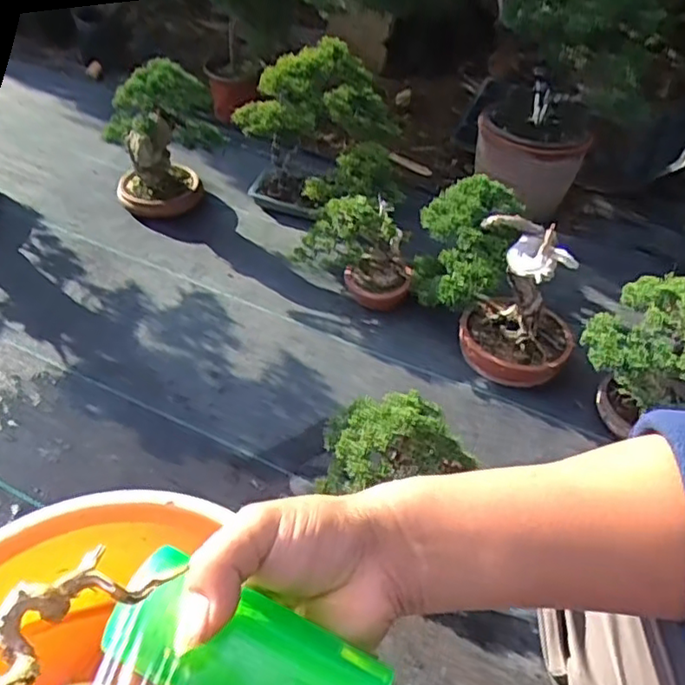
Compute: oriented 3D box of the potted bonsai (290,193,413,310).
[{"bbox_3d":[0.021,-0.155,1.081,0.203,0.174,0.121,7,41,-3],"label":"potted bonsai"}]

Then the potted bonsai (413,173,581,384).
[{"bbox_3d":[0.233,-0.096,0.982,0.294,0.237,0.158,28,44,19],"label":"potted bonsai"}]

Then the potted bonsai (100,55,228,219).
[{"bbox_3d":[-0.338,-0.380,1.192,0.200,0.273,0.148,-2,42,-14],"label":"potted bonsai"}]

